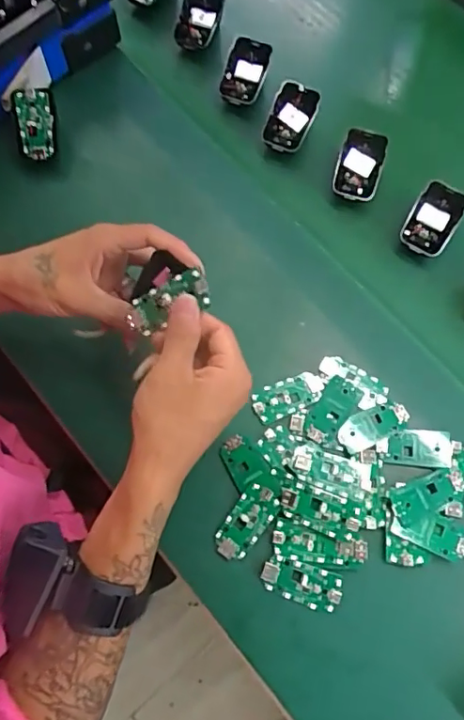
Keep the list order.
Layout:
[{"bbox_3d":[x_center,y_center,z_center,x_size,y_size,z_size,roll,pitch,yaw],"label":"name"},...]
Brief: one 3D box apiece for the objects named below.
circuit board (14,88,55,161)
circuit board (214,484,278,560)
[{"bbox_3d":[-0.196,-0.235,0.536,0.033,0.007,0.063,-8,108,-15],"label":"circuit board"},{"bbox_3d":[0.012,0.135,0.447,0.032,0.004,0.065,35,82,12],"label":"circuit board"}]

